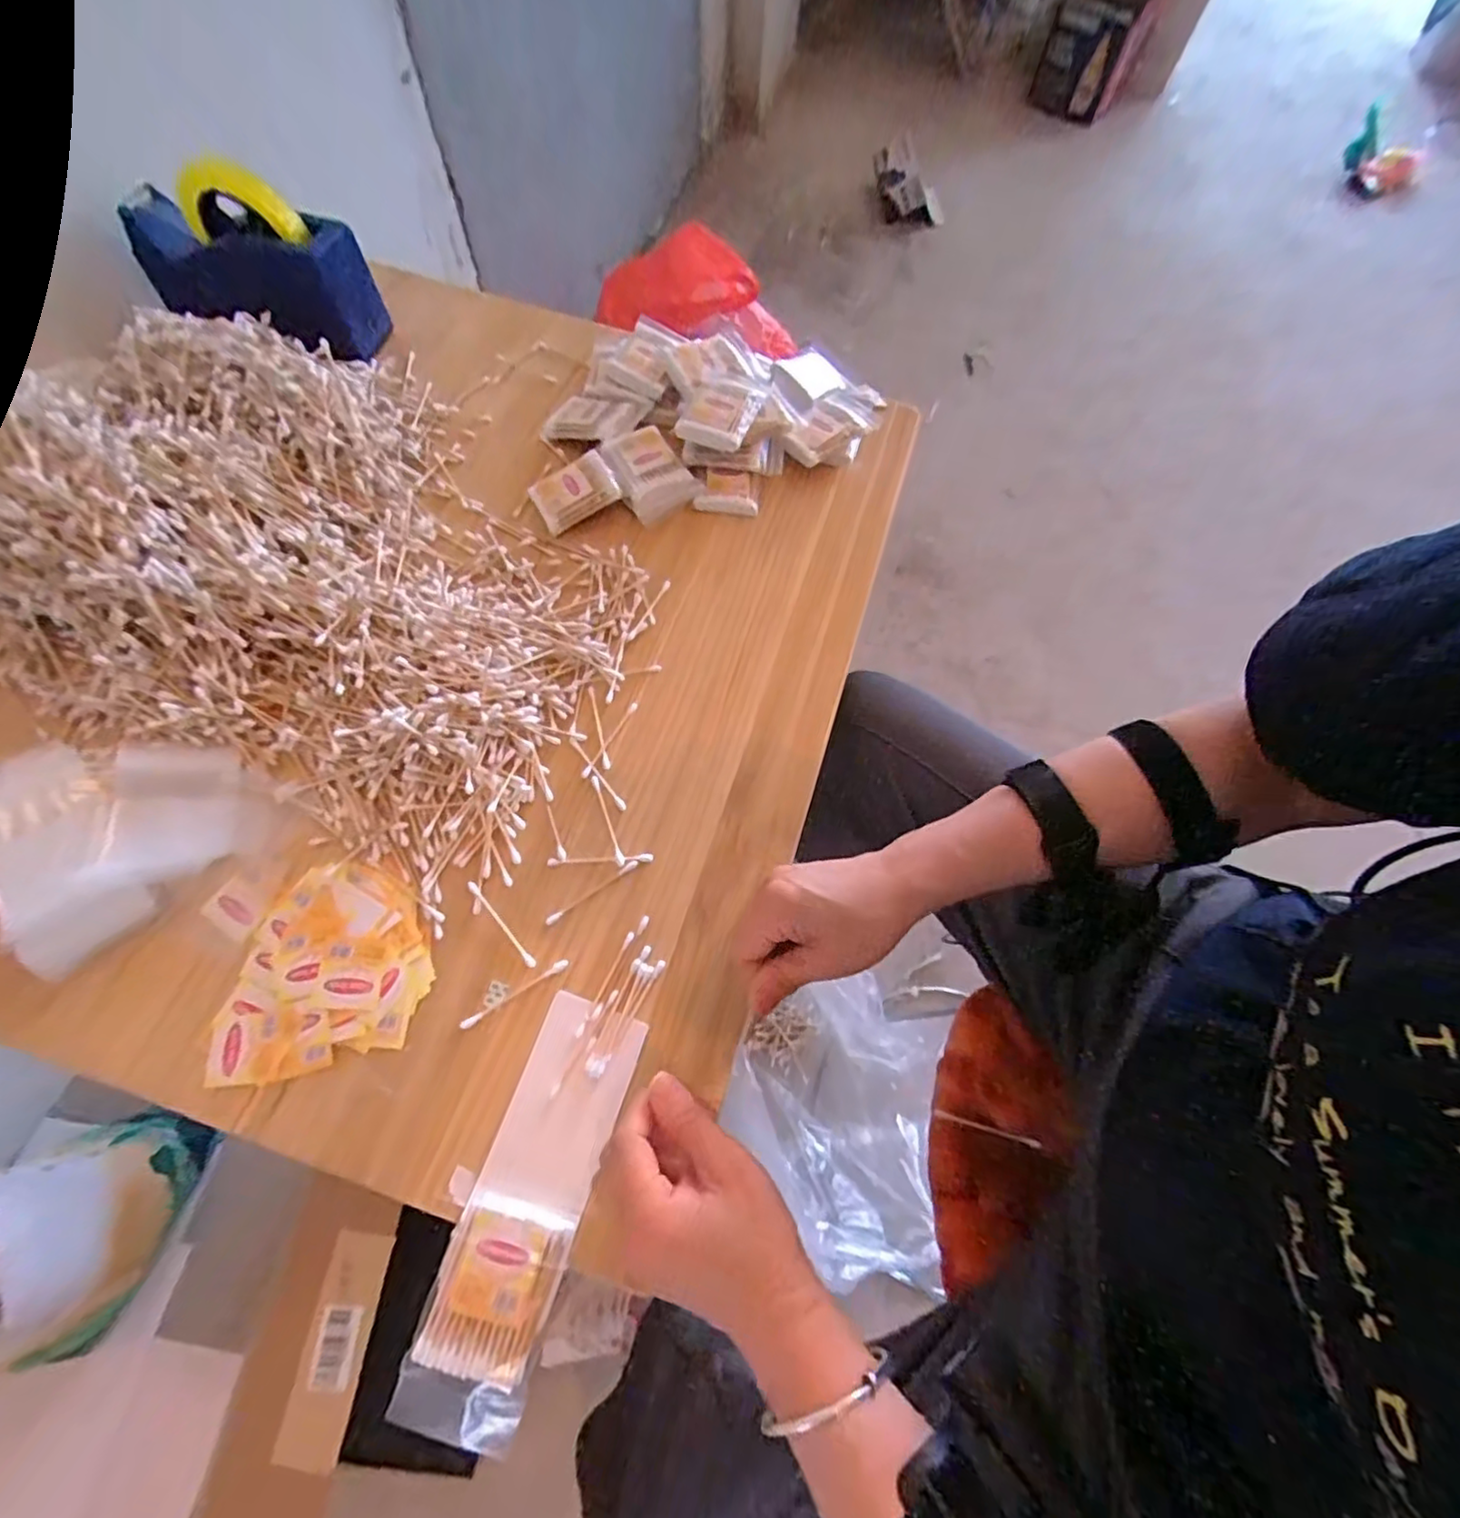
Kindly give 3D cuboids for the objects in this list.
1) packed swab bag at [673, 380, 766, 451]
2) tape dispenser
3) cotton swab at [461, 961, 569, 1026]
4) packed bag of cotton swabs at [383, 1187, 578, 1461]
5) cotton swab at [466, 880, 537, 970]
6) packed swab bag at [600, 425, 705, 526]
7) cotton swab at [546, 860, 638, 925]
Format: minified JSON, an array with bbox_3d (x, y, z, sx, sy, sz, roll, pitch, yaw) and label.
[{"bbox_3d":[-0.008,-0.331,0.599,0.062,0.019,0.082,18,66,5],"label":"packed swab bag"},{"bbox_3d":[-0.476,-0.488,0.619,0.220,0.137,0.090,17,66,5],"label":"tape dispenser"},{"bbox_3d":[-0.143,0.156,0.418,0.075,0.004,0.007,-29,70,-15],"label":"cotton swab"},{"bbox_3d":[-0.138,0.315,0.353,0.066,0.023,0.114,15,66,4],"label":"packed bag of cotton swabs"},{"bbox_3d":[-0.160,0.115,0.437,0.006,0.004,0.076,-39,73,-18],"label":"cotton swab"},{"bbox_3d":[-0.076,-0.274,0.599,0.065,0.031,0.083,-30,70,-15],"label":"packed swab bag"},{"bbox_3d":[-0.099,0.095,0.448,0.074,0.004,0.007,-33,71,-16],"label":"cotton swab"}]

